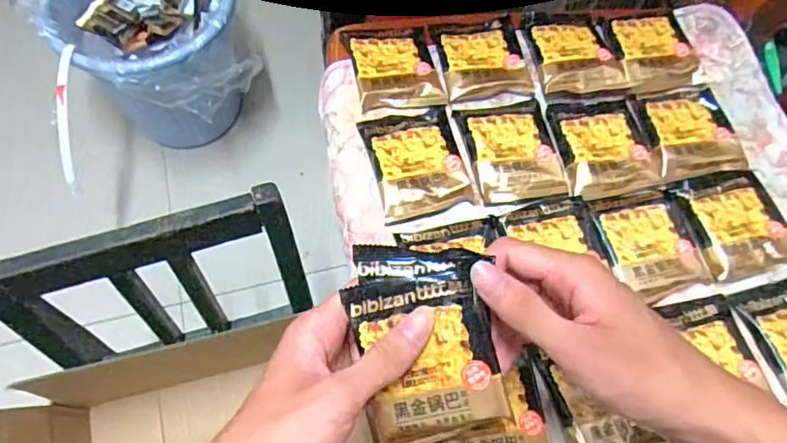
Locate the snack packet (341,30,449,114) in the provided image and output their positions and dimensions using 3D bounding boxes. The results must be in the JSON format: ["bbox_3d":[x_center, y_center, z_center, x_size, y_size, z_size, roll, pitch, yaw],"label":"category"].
[{"bbox_3d":[0.001,-0.136,0.487,0.073,0.018,0.082,-12,67,-8],"label":"snack packet"}]

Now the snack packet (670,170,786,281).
[{"bbox_3d":[0.275,0.001,0.445,0.079,0.010,0.081,-13,67,-8],"label":"snack packet"}]

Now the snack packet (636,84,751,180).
[{"bbox_3d":[0.256,-0.081,0.480,0.077,0.011,0.085,-8,66,-7],"label":"snack packet"}]

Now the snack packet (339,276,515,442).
[{"bbox_3d":[0.018,0.074,0.300,0.072,0.014,0.090,-16,84,15],"label":"snack packet"}]

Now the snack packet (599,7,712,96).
[{"bbox_3d":[0.242,-0.159,0.516,0.077,0.010,0.086,-11,67,-8],"label":"snack packet"}]

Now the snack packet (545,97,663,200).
[{"bbox_3d":[0.179,-0.064,0.468,0.078,0.011,0.094,-5,66,-5],"label":"snack packet"}]

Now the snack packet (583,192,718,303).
[{"bbox_3d":[0.199,0.016,0.432,0.074,0.009,0.085,-13,67,-9],"label":"snack packet"}]

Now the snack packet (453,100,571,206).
[{"bbox_3d":[0.098,-0.060,0.462,0.077,0.016,0.091,-8,66,-6],"label":"snack packet"}]

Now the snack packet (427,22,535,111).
[{"bbox_3d":[0.079,-0.142,0.501,0.075,0.021,0.084,-11,67,-8],"label":"snack packet"}]

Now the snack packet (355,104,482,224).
[{"bbox_3d":[0.020,-0.051,0.449,0.075,0.014,0.098,-13,67,-9],"label":"snack packet"}]

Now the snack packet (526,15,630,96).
[{"bbox_3d":[0.167,-0.155,0.506,0.078,0.010,0.088,-4,66,-5],"label":"snack packet"}]

